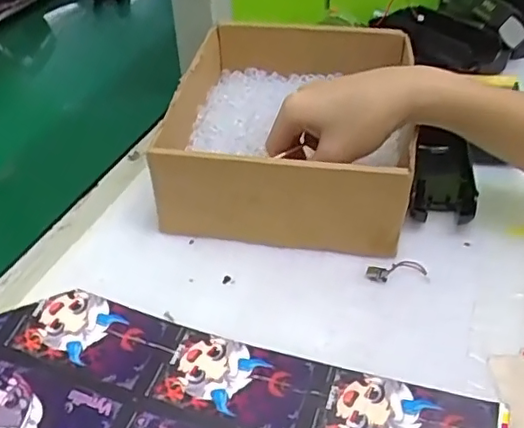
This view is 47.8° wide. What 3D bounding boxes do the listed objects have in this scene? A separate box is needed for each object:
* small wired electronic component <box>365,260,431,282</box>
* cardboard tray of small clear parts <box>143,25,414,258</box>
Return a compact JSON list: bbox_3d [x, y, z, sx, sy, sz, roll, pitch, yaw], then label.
[{"bbox_3d":[0.087,0.036,0.382,0.039,0.004,0.017,-1,40,0],"label":"small wired electronic component"},{"bbox_3d":[0.023,-0.076,0.461,0.165,0.080,0.218,5,39,7],"label":"cardboard tray of small clear parts"}]

